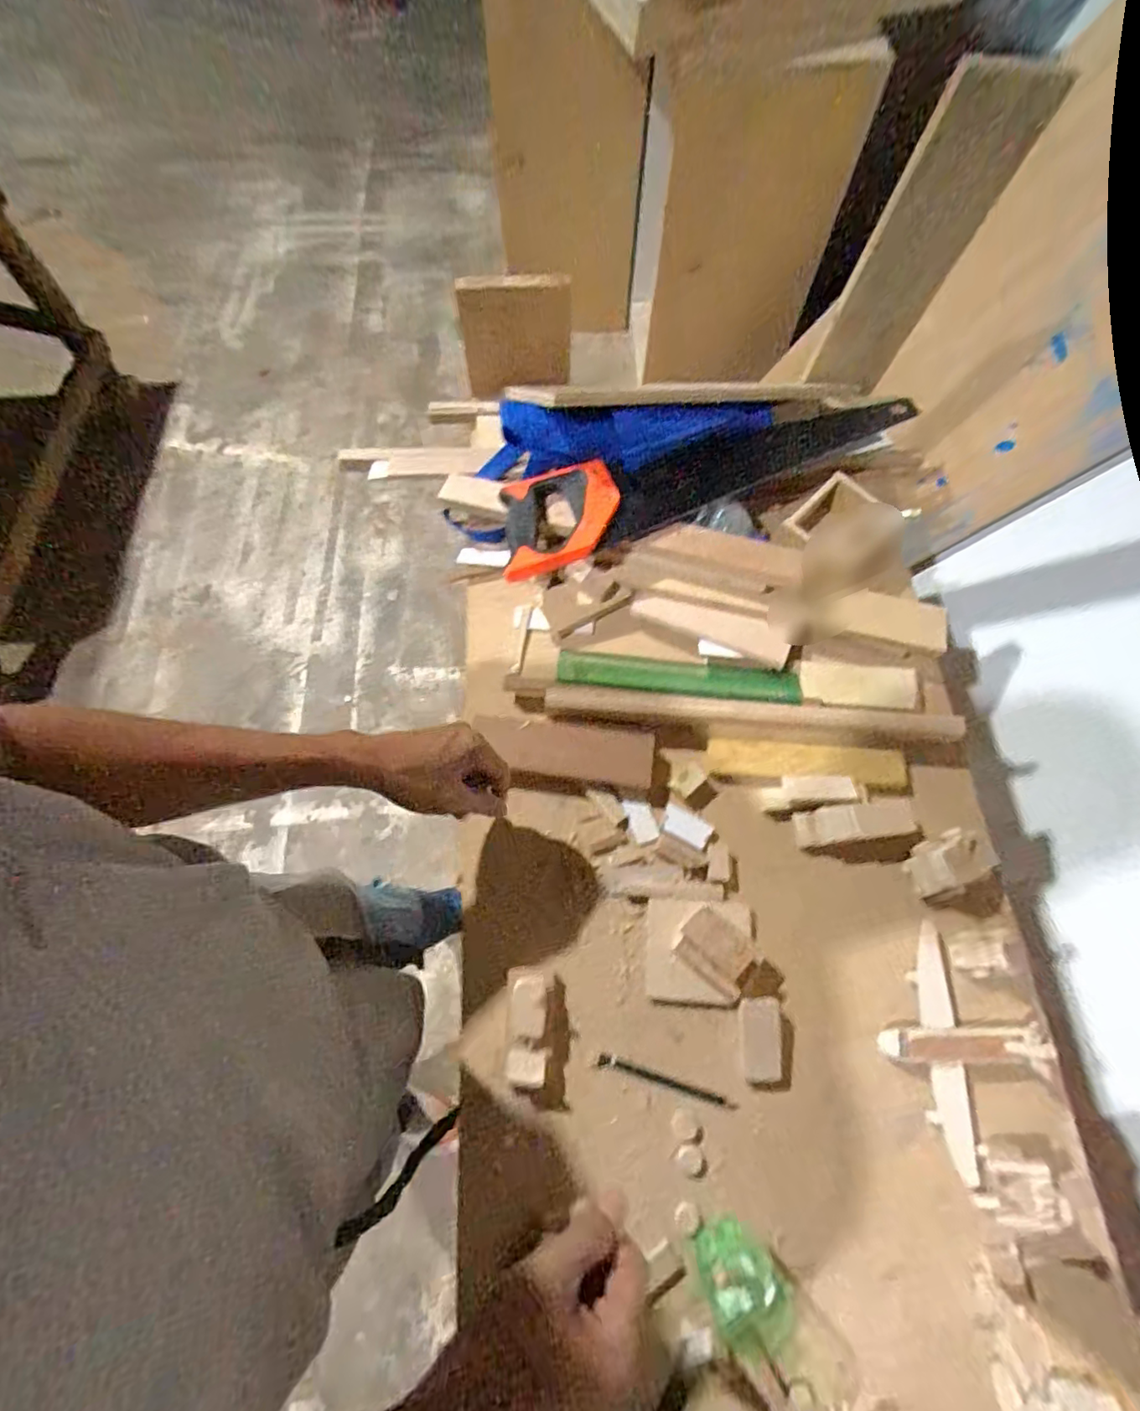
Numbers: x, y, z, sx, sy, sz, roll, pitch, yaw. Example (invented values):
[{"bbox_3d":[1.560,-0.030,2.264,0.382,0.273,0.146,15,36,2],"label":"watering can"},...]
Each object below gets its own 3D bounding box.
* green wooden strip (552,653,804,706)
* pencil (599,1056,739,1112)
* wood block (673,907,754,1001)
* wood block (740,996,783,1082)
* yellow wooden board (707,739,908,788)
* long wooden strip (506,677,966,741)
[{"bbox_3d":[0.117,-0.030,0.628,0.255,0.013,0.041,5,68,2],"label":"green wooden strip"},{"bbox_3d":[0.084,0.327,0.511,0.120,0.005,0.011,15,70,5],"label":"pencil"},{"bbox_3d":[0.133,0.224,0.533,0.074,0.035,0.054,36,72,13],"label":"wood block"},{"bbox_3d":[0.168,0.292,0.515,0.033,0.011,0.065,0,68,0],"label":"wood block"},{"bbox_3d":[0.247,0.059,0.611,0.200,0.010,0.039,4,87,3],"label":"yellow wooden board"},{"bbox_3d":[0.167,0.004,0.615,0.457,0.020,0.033,4,68,1],"label":"long wooden strip"}]

